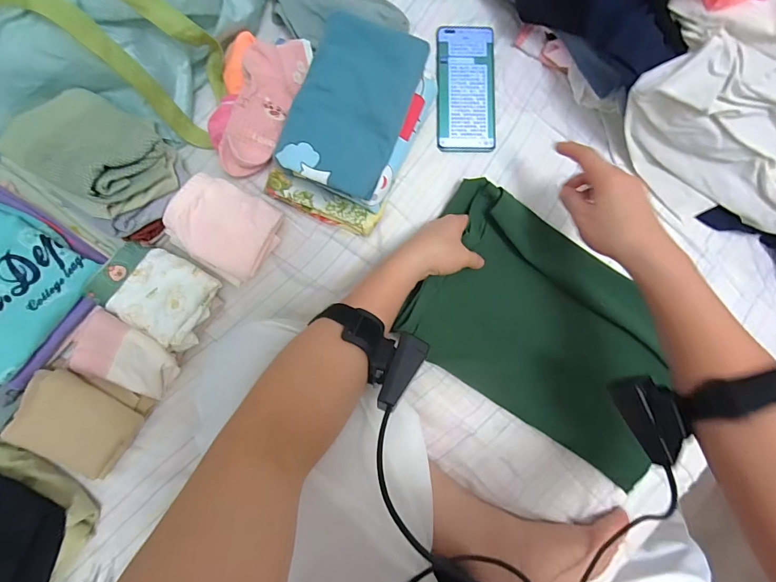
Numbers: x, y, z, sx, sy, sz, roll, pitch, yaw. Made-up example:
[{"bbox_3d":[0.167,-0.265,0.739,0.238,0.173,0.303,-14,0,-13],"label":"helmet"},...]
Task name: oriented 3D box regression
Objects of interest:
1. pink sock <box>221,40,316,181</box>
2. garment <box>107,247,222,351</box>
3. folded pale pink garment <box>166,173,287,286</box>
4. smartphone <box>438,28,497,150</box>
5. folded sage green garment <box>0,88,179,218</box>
[{"bbox_3d":[-0.141,-0.216,0.419,0.062,0.021,0.169,19,86,-1],"label":"pink sock"},{"bbox_3d":[-0.238,0.008,0.405,0.091,0.024,0.085,32,86,0],"label":"garment"},{"bbox_3d":[-0.182,-0.069,0.414,0.102,0.045,0.097,29,86,0],"label":"folded pale pink garment"},{"bbox_3d":[0.100,-0.258,0.474,0.073,0.006,0.161,0,86,-2],"label":"smartphone"},{"bbox_3d":[-0.285,-0.136,0.361,0.107,0.070,0.113,-44,88,-4],"label":"folded sage green garment"}]

